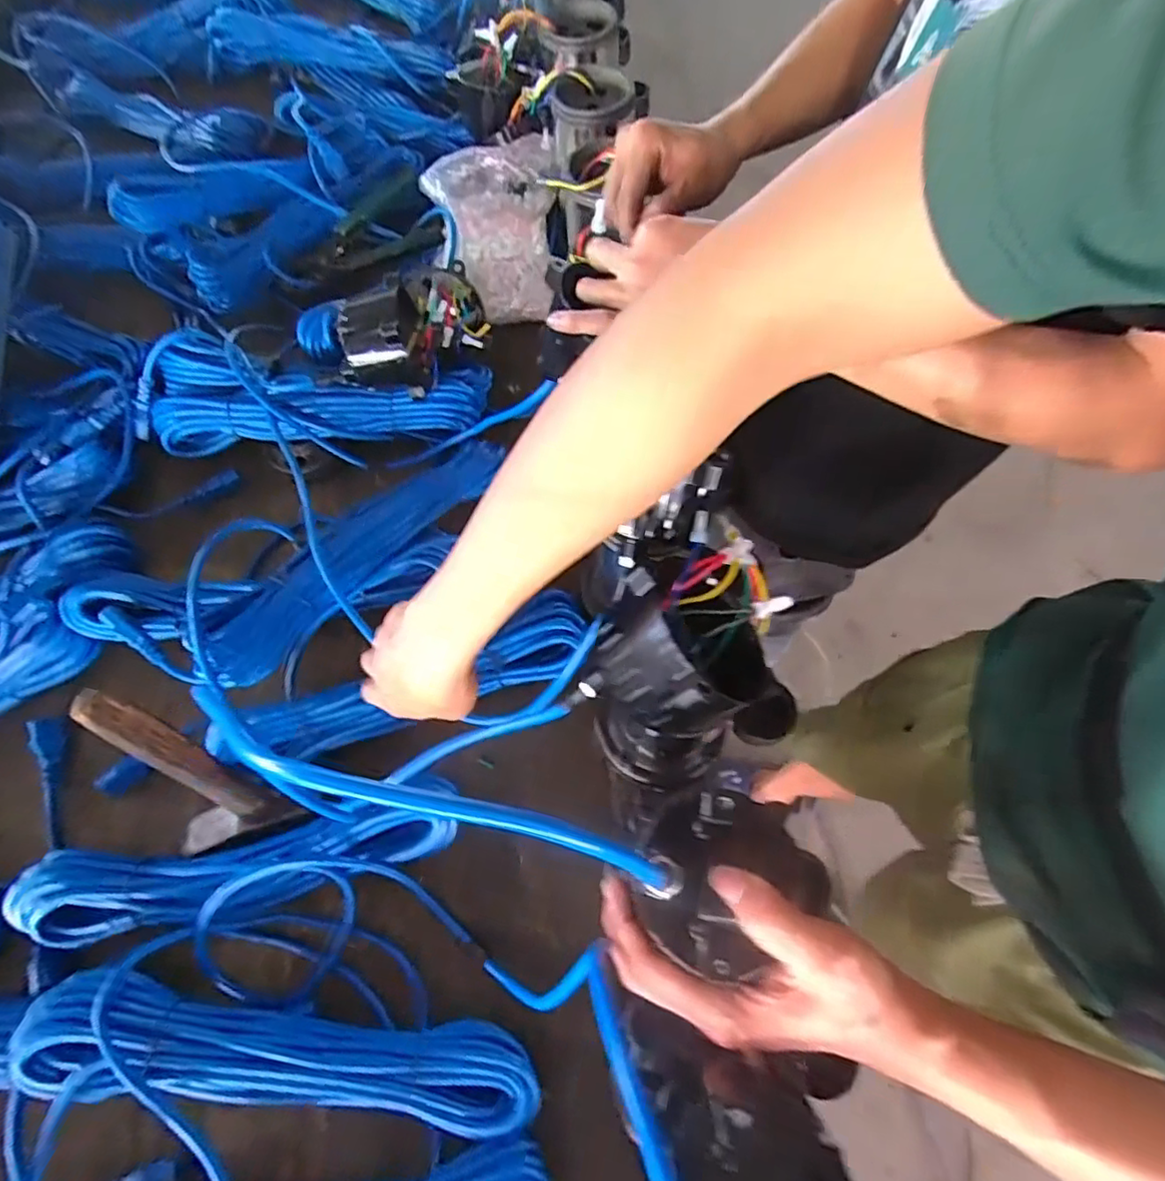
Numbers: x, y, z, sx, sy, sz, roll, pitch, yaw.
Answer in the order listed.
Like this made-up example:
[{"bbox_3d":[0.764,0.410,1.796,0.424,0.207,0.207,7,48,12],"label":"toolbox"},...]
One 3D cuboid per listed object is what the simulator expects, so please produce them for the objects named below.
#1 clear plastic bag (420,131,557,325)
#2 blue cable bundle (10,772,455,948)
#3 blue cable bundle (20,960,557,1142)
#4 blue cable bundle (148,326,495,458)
[{"bbox_3d":[-0.108,-0.426,0.753,0.153,0.093,0.207,-6,66,-1],"label":"clear plastic bag"},{"bbox_3d":[-0.278,0.225,0.514,0.344,0.057,0.075,-11,66,-3],"label":"blue cable bundle"},{"bbox_3d":[-0.208,0.334,0.443,0.353,0.055,0.077,8,66,5],"label":"blue cable bundle"},{"bbox_3d":[-0.285,-0.208,0.677,0.360,0.064,0.099,1,66,2],"label":"blue cable bundle"}]

